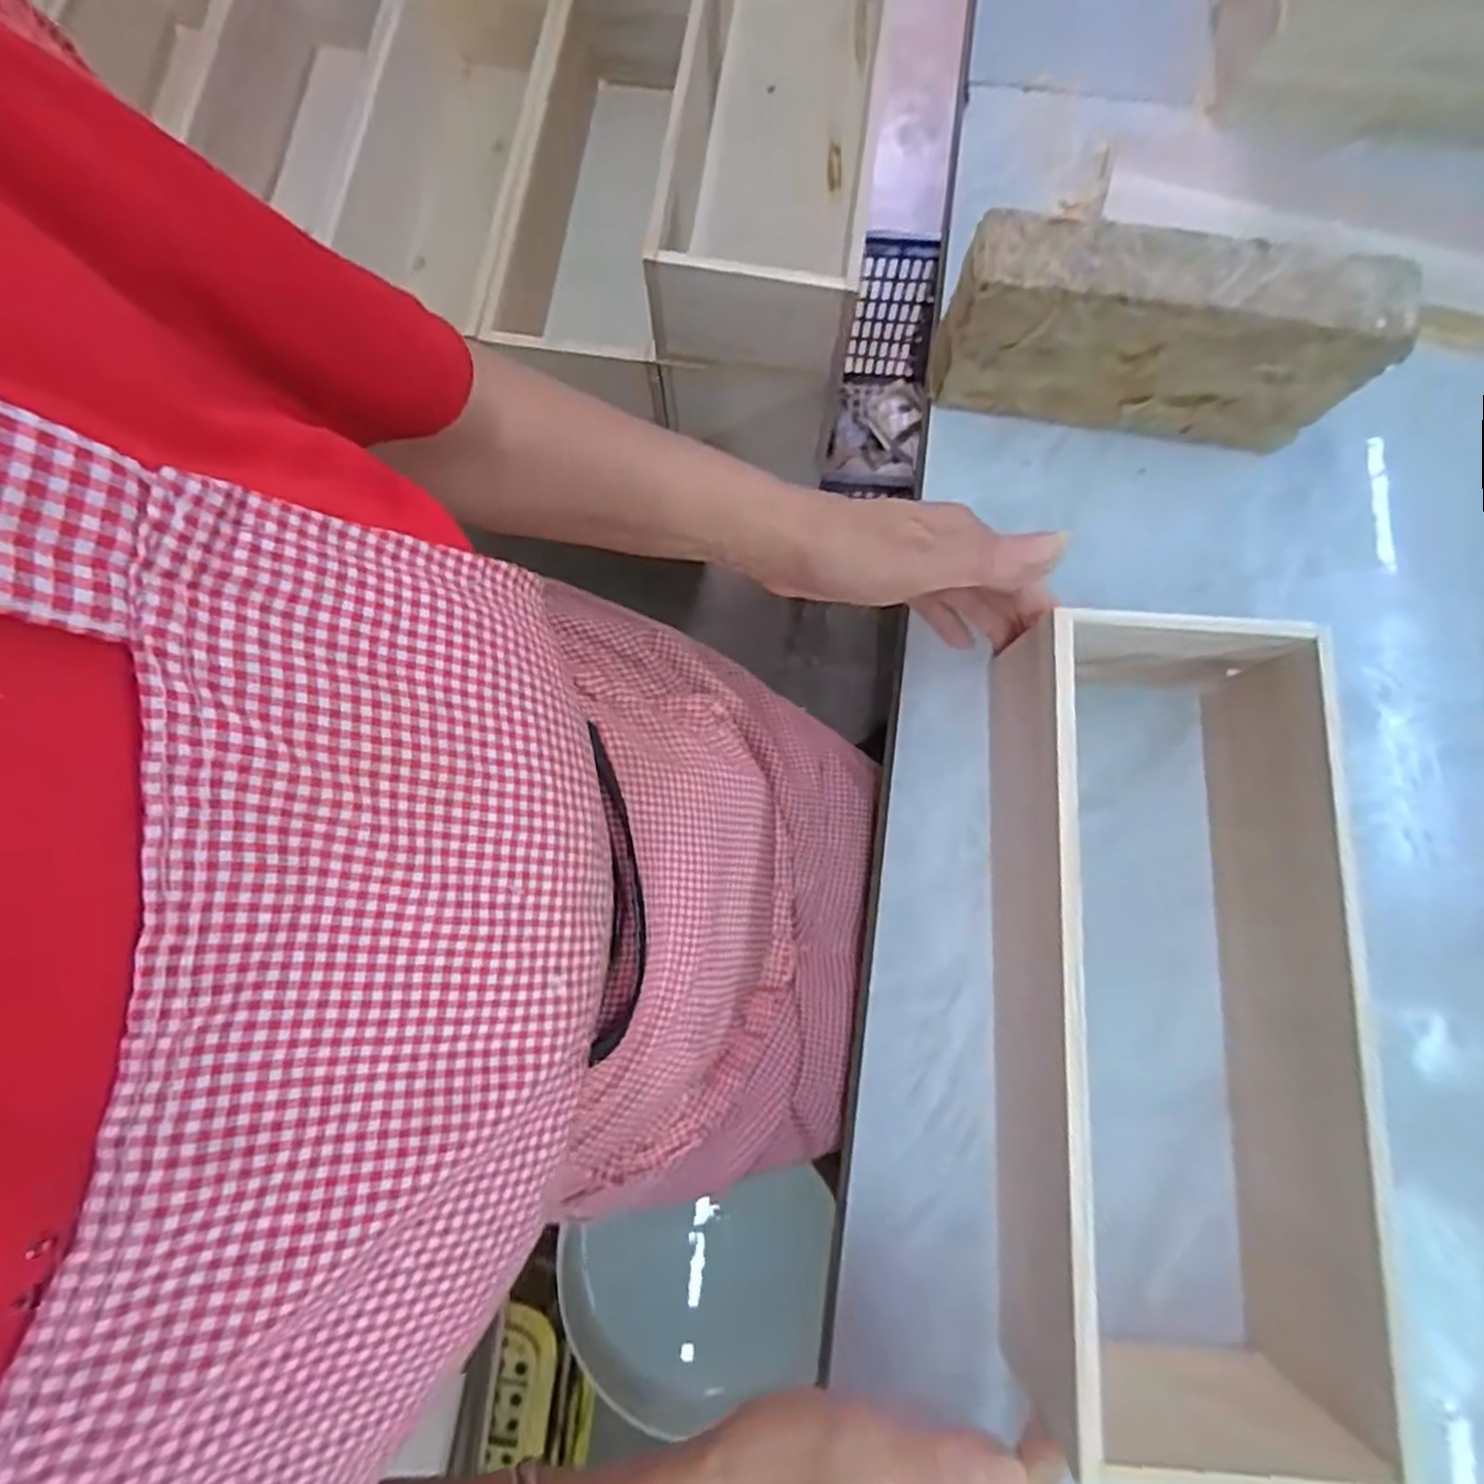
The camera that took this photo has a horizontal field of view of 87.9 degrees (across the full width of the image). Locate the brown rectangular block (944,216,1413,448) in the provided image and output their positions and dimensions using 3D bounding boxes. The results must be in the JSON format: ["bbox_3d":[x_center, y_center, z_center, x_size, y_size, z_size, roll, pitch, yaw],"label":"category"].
[{"bbox_3d":[0.211,-0.210,0.410,0.206,0.106,0.041,9,80,1],"label":"brown rectangular block"}]

